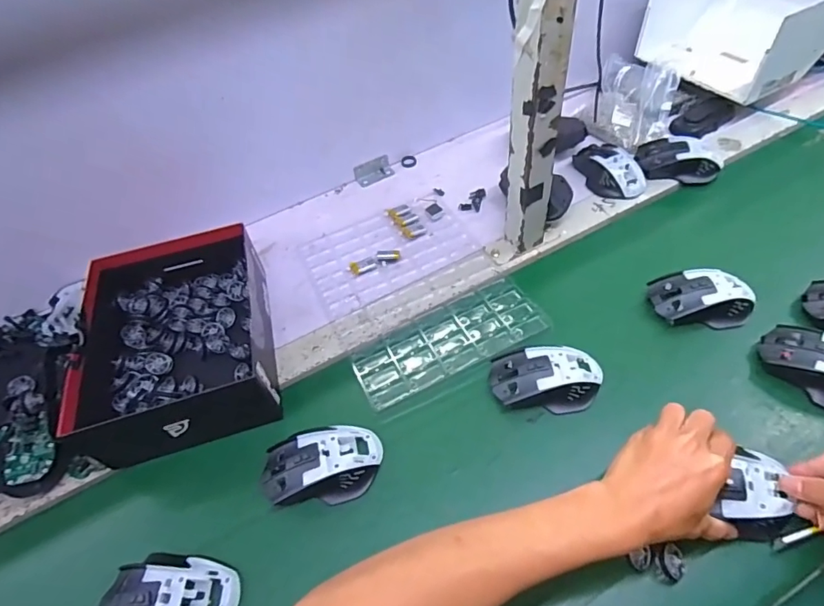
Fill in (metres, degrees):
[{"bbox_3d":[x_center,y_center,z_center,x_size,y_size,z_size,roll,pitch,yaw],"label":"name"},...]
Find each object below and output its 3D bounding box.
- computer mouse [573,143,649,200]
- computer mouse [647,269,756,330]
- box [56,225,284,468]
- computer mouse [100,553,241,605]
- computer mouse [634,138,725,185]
[{"bbox_3d":[0.285,-0.196,0.714,0.061,0.035,0.113,-22,53,-12],"label":"computer mouse"},{"bbox_3d":[0.332,-0.002,0.566,0.106,0.048,0.061,4,52,8],"label":"computer mouse"},{"bbox_3d":[-0.266,0.034,0.566,0.193,0.077,0.255,-17,52,-8],"label":"box"},{"bbox_3d":[-0.210,0.253,0.420,0.116,0.036,0.073,4,52,9],"label":"computer mouse"},{"bbox_3d":[0.383,-0.209,0.710,0.118,0.039,0.065,2,51,7],"label":"computer mouse"}]

